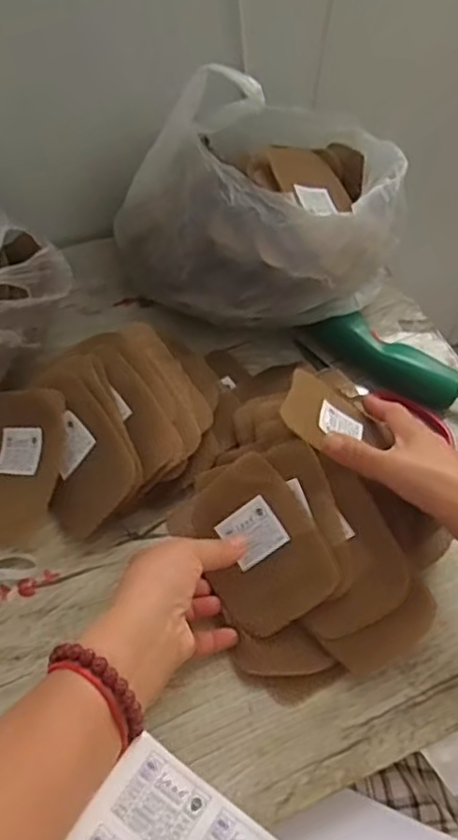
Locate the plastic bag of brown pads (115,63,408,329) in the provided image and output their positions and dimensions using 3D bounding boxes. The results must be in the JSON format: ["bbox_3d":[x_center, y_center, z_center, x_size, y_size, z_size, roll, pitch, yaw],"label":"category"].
[{"bbox_3d":[0.045,-0.231,0.607,0.234,0.181,0.232,12,54,5],"label":"plastic bag of brown pads"}]

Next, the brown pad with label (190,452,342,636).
[{"bbox_3d":[0.021,0.095,0.478,0.090,0.009,0.118,-38,74,11],"label":"brown pad with label"}]

